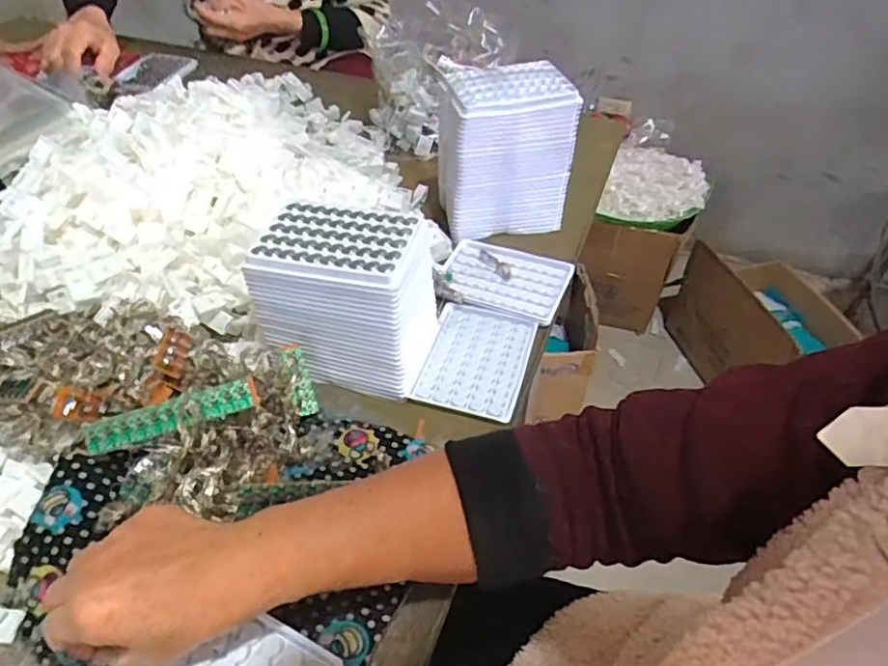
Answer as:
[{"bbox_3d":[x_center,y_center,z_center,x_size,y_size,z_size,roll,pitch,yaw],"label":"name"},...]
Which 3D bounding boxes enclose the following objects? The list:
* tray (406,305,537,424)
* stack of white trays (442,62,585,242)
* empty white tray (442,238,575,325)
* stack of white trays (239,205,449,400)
[{"bbox_3d":[0.031,0.023,0.551,0.090,0.006,0.127,12,46,12],"label":"tray"},{"bbox_3d":[0.063,-0.202,0.661,0.139,0.154,0.091,-6,45,-6],"label":"stack of white trays"},{"bbox_3d":[0.061,-0.059,0.626,0.131,0.008,0.093,19,47,18],"label":"empty white tray"},{"bbox_3d":[-0.078,-0.032,0.511,0.140,0.119,0.098,11,46,11],"label":"stack of white trays"}]

